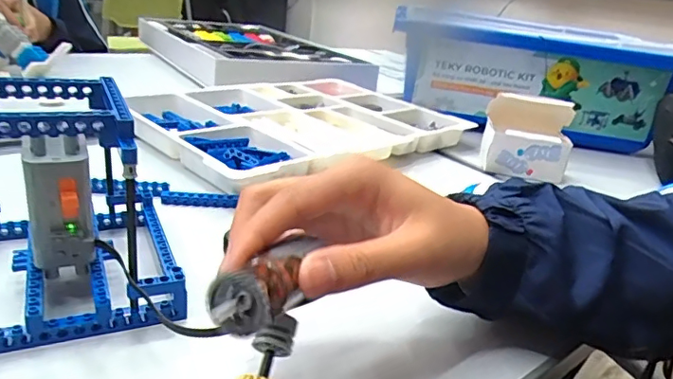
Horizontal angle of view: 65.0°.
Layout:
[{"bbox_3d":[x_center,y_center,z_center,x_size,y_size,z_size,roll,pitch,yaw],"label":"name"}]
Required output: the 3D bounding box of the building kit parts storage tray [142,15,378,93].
[{"bbox_3d":[-0.146,-0.262,0.981,0.311,0.053,0.538,-7,24,-28],"label":"building kit parts storage tray"}]

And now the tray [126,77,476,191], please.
[{"bbox_3d":[-0.045,-0.084,0.642,0.385,0.035,0.267,-15,31,-43],"label":"tray"}]

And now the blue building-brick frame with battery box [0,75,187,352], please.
[{"bbox_3d":[-0.165,-0.001,0.305,0.131,0.120,0.134,-5,26,-28],"label":"blue building-brick frame with battery box"}]

